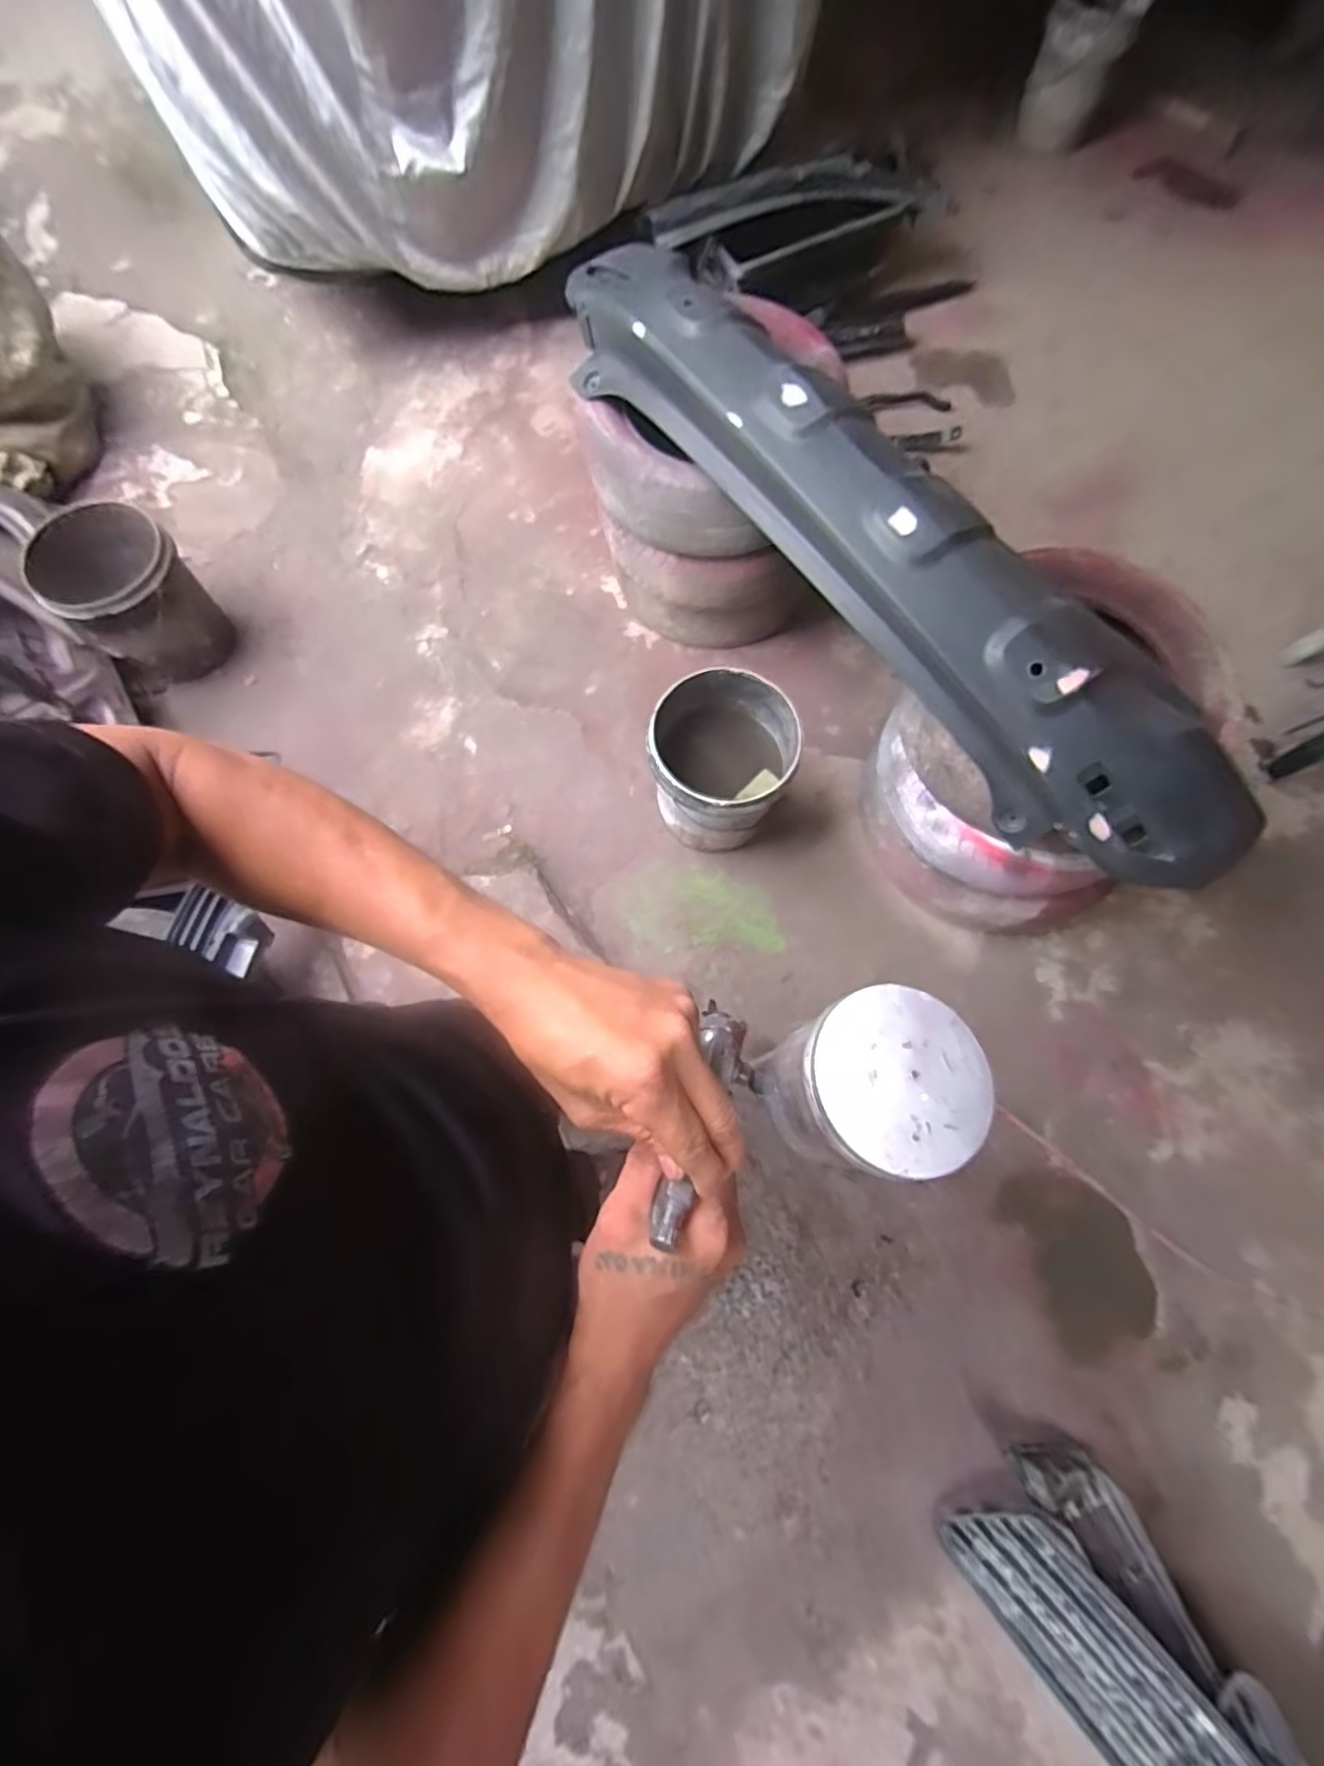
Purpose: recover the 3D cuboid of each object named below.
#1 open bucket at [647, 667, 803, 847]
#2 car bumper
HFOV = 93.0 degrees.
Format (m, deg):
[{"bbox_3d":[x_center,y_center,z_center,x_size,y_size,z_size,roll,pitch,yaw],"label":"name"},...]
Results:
[{"bbox_3d":[0.126,-0.252,1.418,0.291,0.349,0.303,0,74,-1],"label":"open bucket"},{"bbox_3d":[0.359,-0.575,1.063,0.283,0.288,1.508,-41,78,-11],"label":"car bumper"}]

